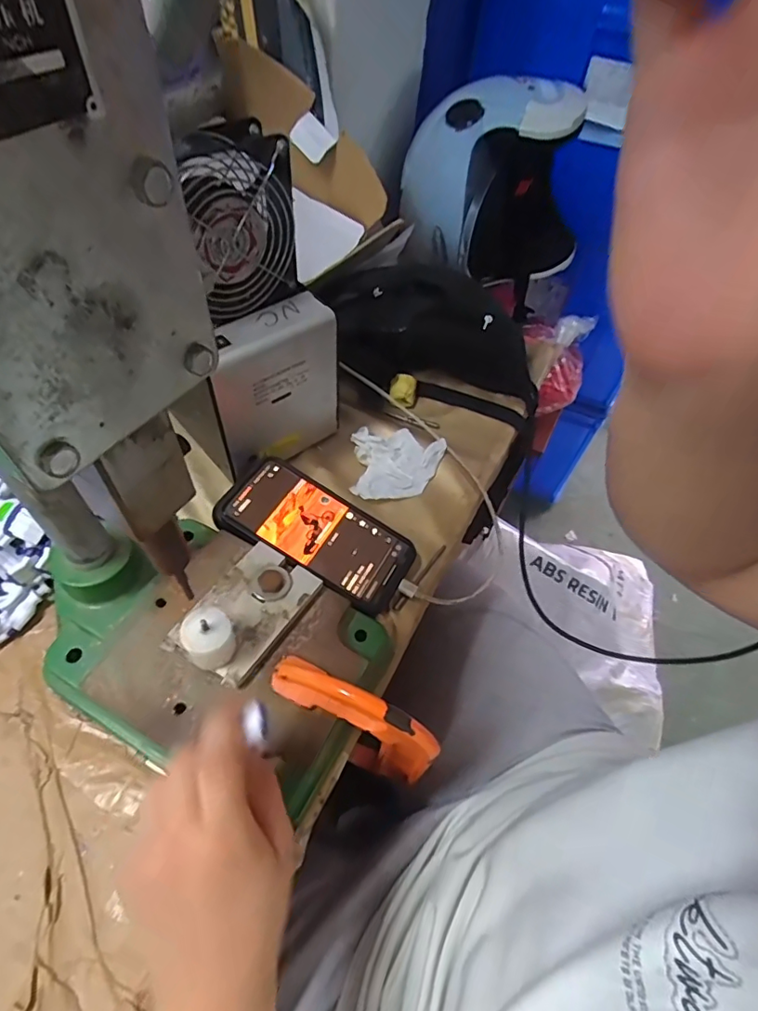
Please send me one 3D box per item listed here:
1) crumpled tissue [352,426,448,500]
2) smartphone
[{"bbox_3d":[0.019,-0.042,0.515,0.091,0.019,0.079,4,54,-2],"label":"crumpled tissue"},{"bbox_3d":[-0.055,0.023,0.449,0.170,0.019,0.083,30,59,3],"label":"smartphone"}]

